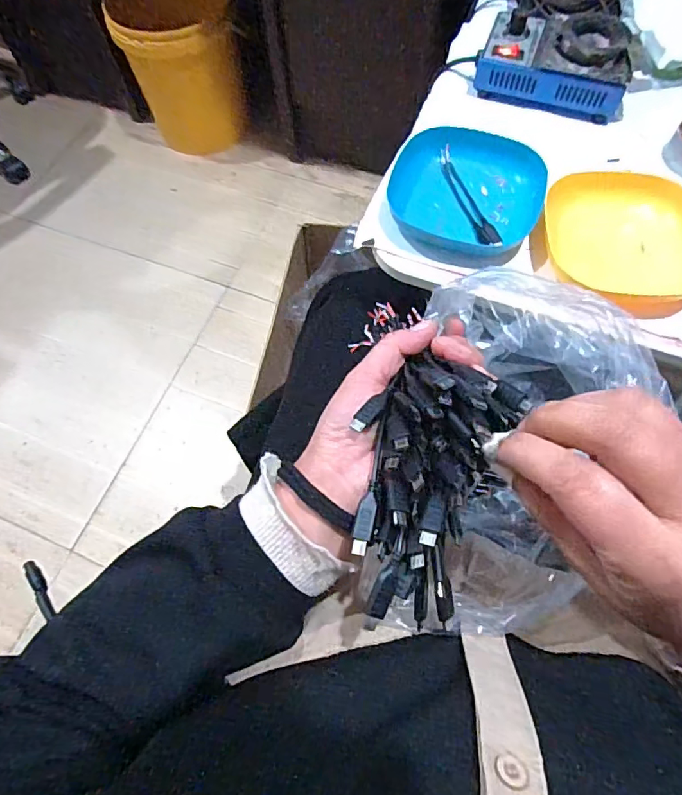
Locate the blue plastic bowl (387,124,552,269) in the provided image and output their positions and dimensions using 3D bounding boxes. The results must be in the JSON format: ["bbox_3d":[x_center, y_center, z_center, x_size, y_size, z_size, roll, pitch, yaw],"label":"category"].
[{"bbox_3d":[0.119,-0.196,0.477,0.134,0.039,0.136,17,68,9],"label":"blue plastic bowl"}]

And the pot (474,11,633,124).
[{"bbox_3d":[0.229,-0.355,0.533,0.153,0.059,0.091,19,69,10],"label":"pot"}]

